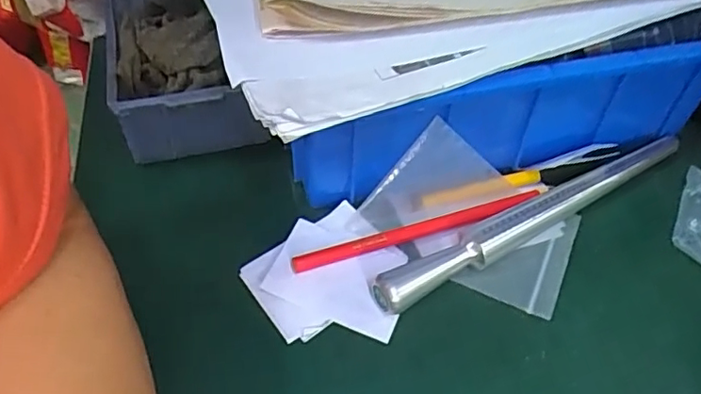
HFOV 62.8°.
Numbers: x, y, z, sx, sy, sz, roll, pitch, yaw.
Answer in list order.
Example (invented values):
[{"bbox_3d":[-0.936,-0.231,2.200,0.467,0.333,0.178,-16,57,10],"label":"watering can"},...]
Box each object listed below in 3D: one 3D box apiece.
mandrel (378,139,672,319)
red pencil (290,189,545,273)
[{"bbox_3d":[0.112,0.010,0.339,0.227,0.023,0.017,-25,53,-21],"label":"mandrel"},{"bbox_3d":[0.041,0.019,0.332,0.152,0.008,0.009,-15,50,-14],"label":"red pencil"}]

